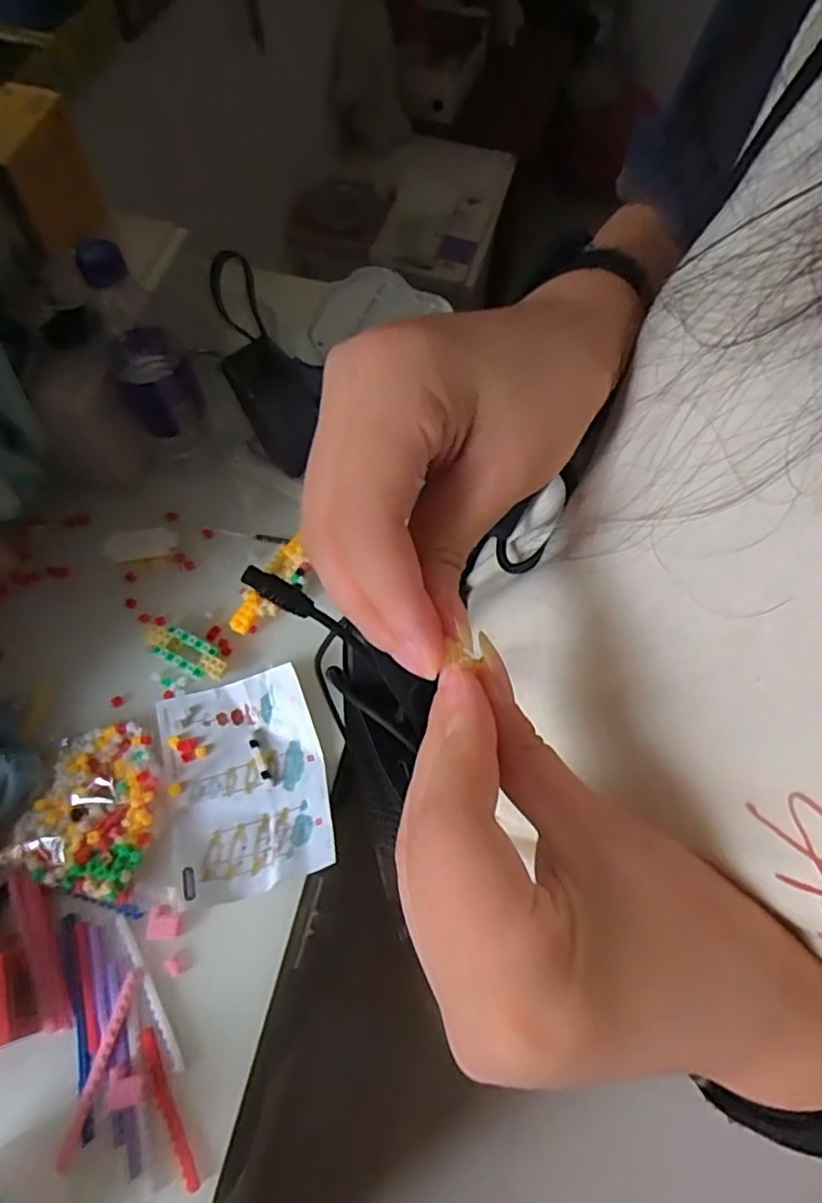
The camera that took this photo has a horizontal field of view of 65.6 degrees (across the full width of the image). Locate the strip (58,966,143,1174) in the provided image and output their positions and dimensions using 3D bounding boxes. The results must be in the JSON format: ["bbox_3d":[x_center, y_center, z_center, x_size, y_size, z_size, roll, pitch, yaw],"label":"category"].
[{"bbox_3d":[-0.203,0.304,0.419,0.012,0.013,0.110,15,65,5],"label":"strip"}]

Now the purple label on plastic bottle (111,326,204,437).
[{"bbox_3d":[-0.229,-0.200,0.579,0.065,0.074,0.062,-18,67,-10],"label":"purple label on plastic bottle"}]

